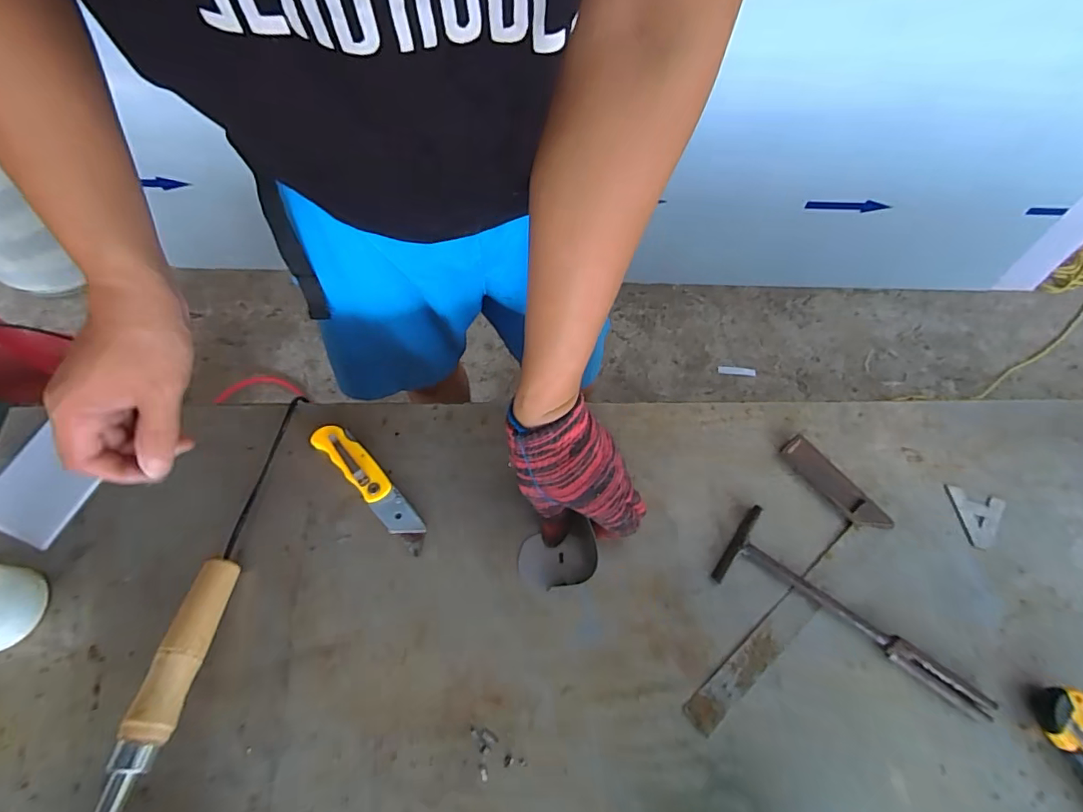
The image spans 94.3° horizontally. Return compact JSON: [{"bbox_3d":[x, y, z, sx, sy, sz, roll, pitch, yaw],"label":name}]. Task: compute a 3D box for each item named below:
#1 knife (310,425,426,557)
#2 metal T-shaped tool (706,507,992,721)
[{"bbox_3d":[-0.151,0.069,0.448,0.142,0.012,0.030,42,69,16],"label":"knife"},{"bbox_3d":[0.257,0.183,0.414,0.228,0.013,0.069,36,68,13],"label":"metal T-shaped tool"}]

